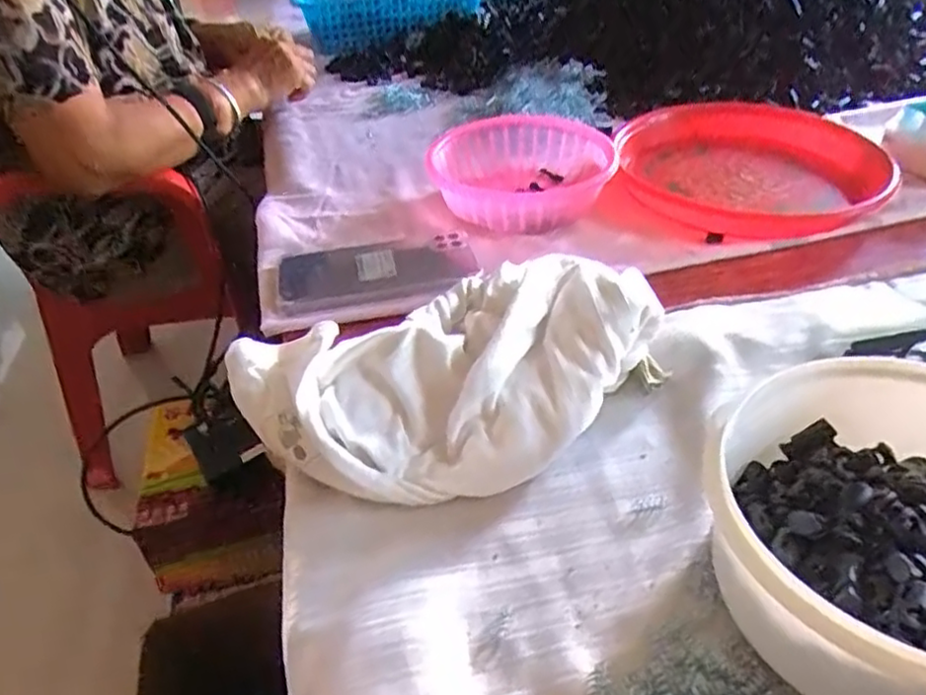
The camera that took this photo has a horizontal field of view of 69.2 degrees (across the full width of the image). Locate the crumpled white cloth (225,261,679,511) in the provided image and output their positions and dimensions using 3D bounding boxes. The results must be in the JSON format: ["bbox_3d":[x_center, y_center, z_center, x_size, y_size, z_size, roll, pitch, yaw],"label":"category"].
[{"bbox_3d":[-0.003,0.013,0.419,0.251,0.062,0.153,-21,41,-19],"label":"crumpled white cloth"}]

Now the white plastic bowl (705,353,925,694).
[{"bbox_3d":[0.188,0.085,0.292,0.152,0.084,0.144,-1,39,1],"label":"white plastic bowl"}]

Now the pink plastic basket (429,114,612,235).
[{"bbox_3d":[0.057,-0.167,0.651,0.175,0.054,0.177,-5,39,0],"label":"pink plastic basket"}]

